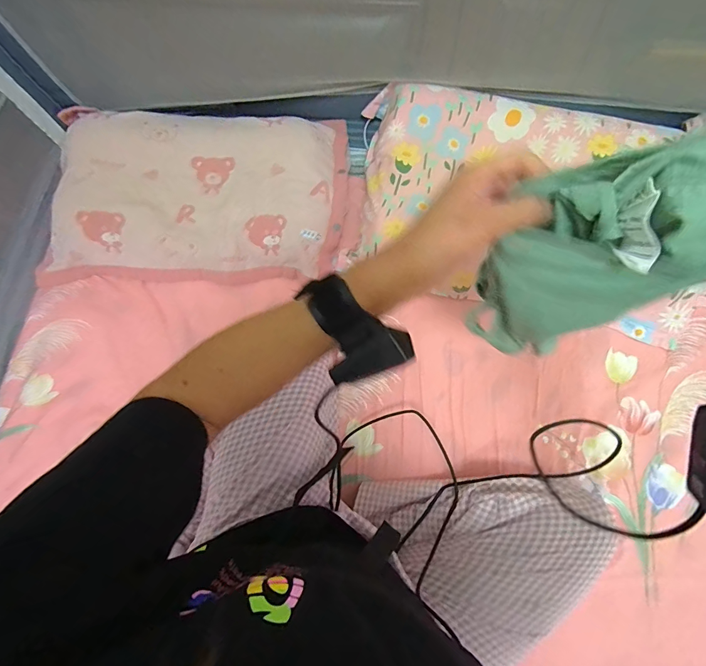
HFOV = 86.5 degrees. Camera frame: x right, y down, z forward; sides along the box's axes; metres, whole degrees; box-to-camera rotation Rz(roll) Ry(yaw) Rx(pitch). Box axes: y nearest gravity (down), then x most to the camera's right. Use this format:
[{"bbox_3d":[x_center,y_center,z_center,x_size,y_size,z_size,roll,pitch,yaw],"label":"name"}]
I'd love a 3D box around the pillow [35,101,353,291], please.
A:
[{"bbox_3d":[-0.280,-0.273,0.702,0.535,0.084,0.323,1,72,-1],"label":"pillow"}]

